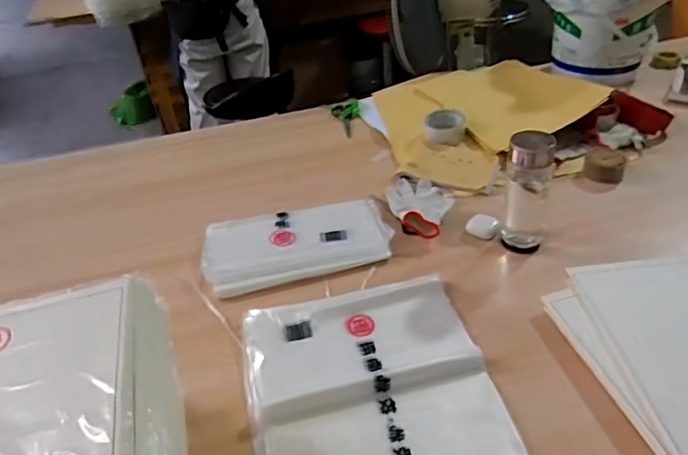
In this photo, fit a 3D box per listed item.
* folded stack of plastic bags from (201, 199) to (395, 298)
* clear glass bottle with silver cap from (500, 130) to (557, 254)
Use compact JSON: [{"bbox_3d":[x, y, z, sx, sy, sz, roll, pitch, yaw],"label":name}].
[{"bbox_3d":[-0.084,0.019,0.962,0.314,0.029,0.196,-13,37,-10],"label":"folded stack of plastic bags"},{"bbox_3d":[0.291,-0.053,0.869,0.067,0.188,0.062,7,38,16],"label":"clear glass bottle with silver cap"}]

